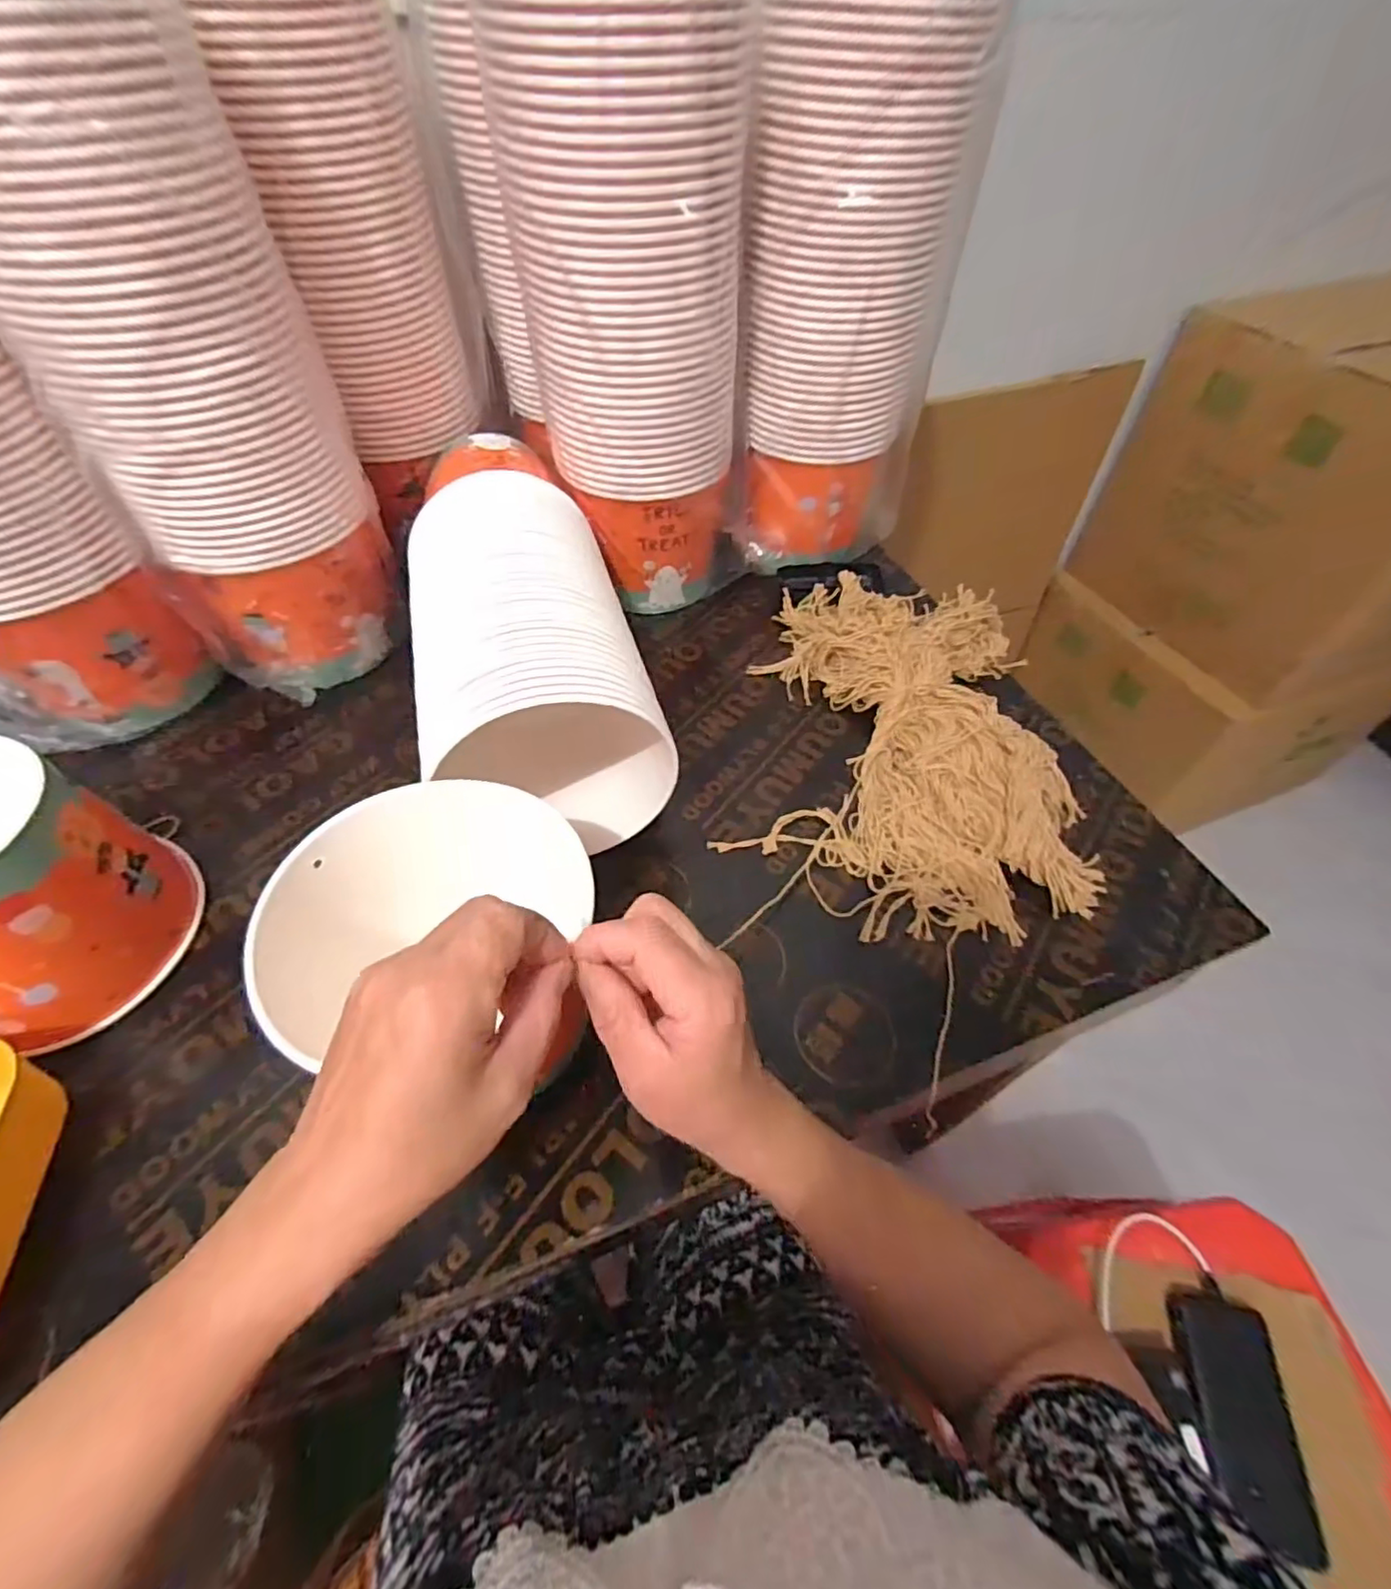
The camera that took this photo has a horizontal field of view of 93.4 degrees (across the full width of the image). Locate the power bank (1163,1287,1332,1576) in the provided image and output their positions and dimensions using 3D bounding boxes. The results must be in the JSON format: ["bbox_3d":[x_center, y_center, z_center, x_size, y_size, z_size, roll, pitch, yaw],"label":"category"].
[{"bbox_3d":[0.441,0.499,0.528,0.064,0.030,0.152,8,52,8],"label":"power bank"}]

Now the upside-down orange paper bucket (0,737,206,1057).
[{"bbox_3d":[-0.415,0.059,0.401,0.126,0.146,0.134,-1,52,1],"label":"upside-down orange paper bucket"}]

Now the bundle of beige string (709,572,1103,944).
[{"bbox_3d":[0.167,-0.064,0.557,0.259,0.052,0.375,1,52,3],"label":"bundle of beige string"}]

